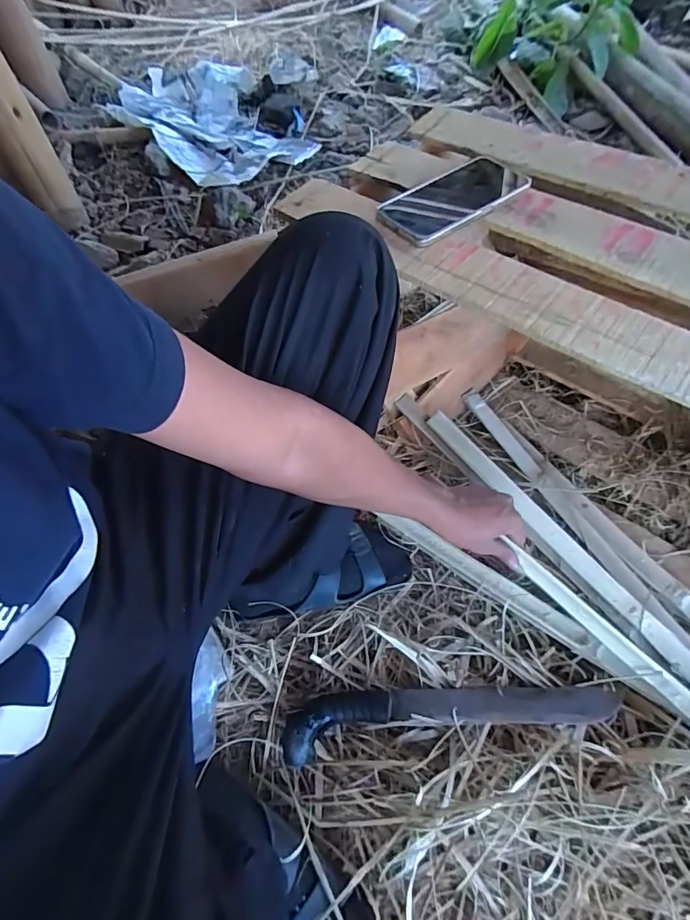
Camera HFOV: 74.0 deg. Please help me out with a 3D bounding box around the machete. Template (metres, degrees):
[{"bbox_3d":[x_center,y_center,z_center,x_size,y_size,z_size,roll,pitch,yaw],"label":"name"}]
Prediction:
[{"bbox_3d":[0.120,0.286,0.525,0.382,0.036,0.065,-7,64,-1],"label":"machete"}]

